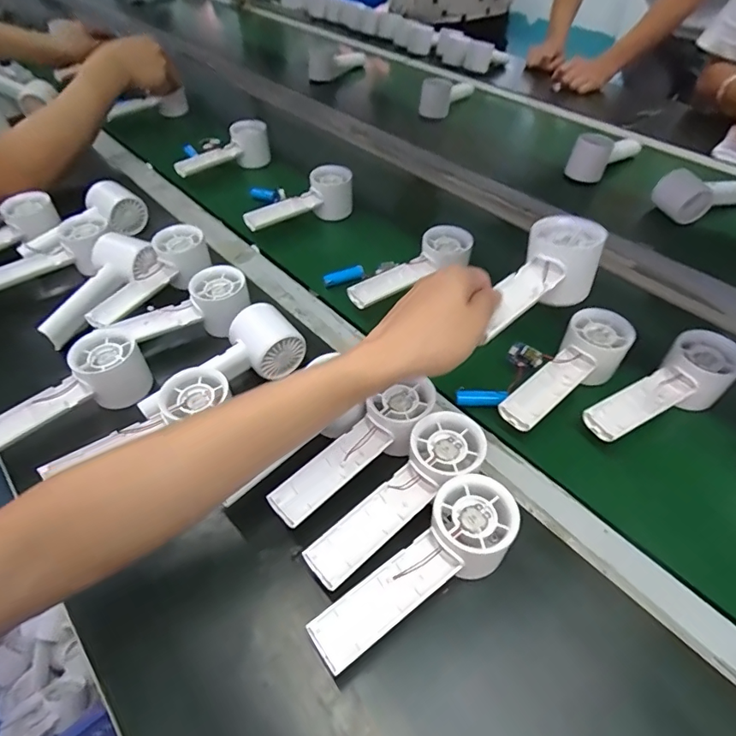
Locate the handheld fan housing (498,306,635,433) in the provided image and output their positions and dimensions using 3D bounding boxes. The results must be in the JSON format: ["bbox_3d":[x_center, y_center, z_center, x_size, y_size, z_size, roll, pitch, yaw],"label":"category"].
[{"bbox_3d":[0.190,0.005,0.453,0.054,0.045,0.159,35,57,29],"label":"handheld fan housing"}]

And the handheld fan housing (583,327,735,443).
[{"bbox_3d":[0.269,0.023,0.436,0.151,0.052,0.054,-25,52,-21],"label":"handheld fan housing"}]

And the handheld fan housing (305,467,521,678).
[{"bbox_3d":[0.037,0.142,0.335,0.163,0.050,0.057,-36,55,-12],"label":"handheld fan housing"}]

